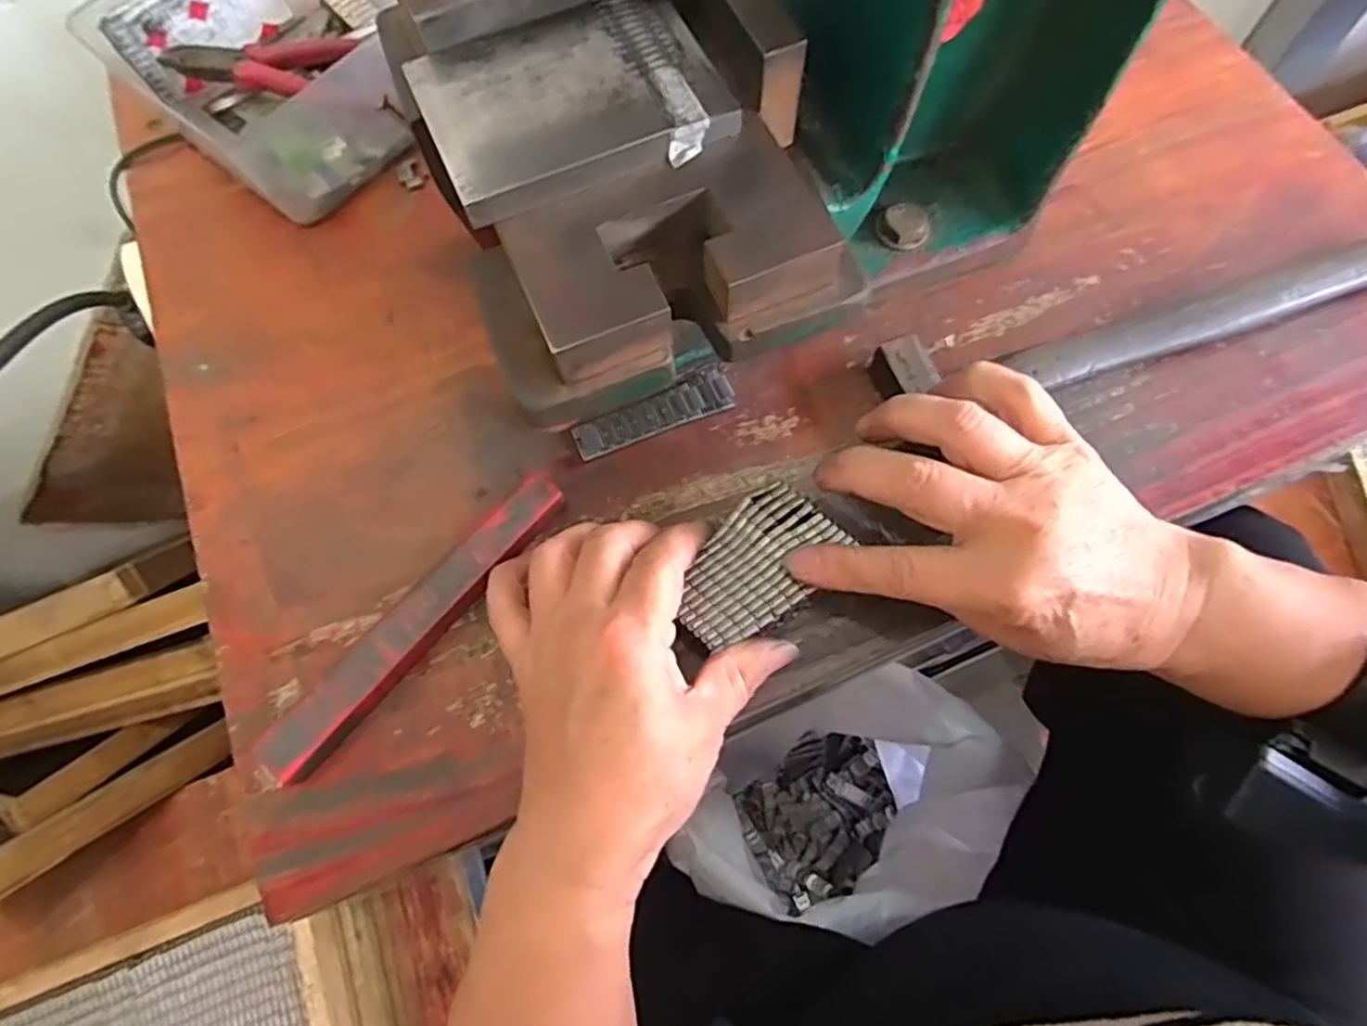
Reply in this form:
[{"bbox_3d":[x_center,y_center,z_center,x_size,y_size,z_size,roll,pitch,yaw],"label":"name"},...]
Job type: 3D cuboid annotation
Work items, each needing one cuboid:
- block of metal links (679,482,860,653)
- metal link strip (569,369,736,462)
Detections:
[{"bbox_3d":[0.029,0.022,0.280,0.041,0.005,0.069,37,74,16],"label":"block of metal links"},{"bbox_3d":[-0.013,-0.045,0.326,0.075,0.004,0.020,-22,70,-6],"label":"metal link strip"}]

